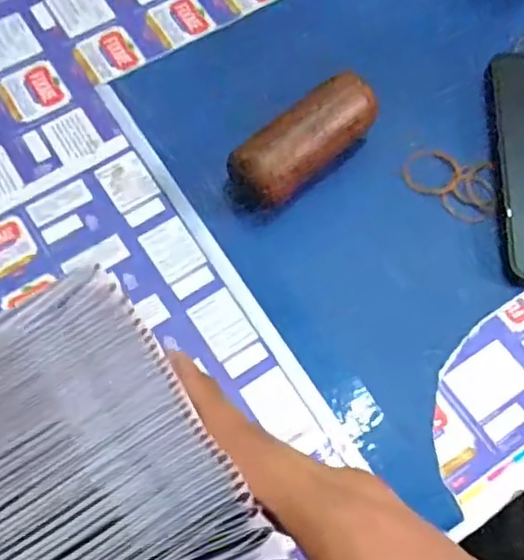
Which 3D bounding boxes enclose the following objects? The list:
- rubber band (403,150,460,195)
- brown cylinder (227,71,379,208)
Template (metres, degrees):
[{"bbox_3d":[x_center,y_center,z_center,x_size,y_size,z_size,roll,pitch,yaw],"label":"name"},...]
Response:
[{"bbox_3d":[0.110,-0.070,0.427,0.036,0.006,0.030,27,70,11],"label":"rubber band"},{"bbox_3d":[0.030,-0.083,0.410,0.100,0.043,0.041,-35,71,-13],"label":"brown cylinder"}]

